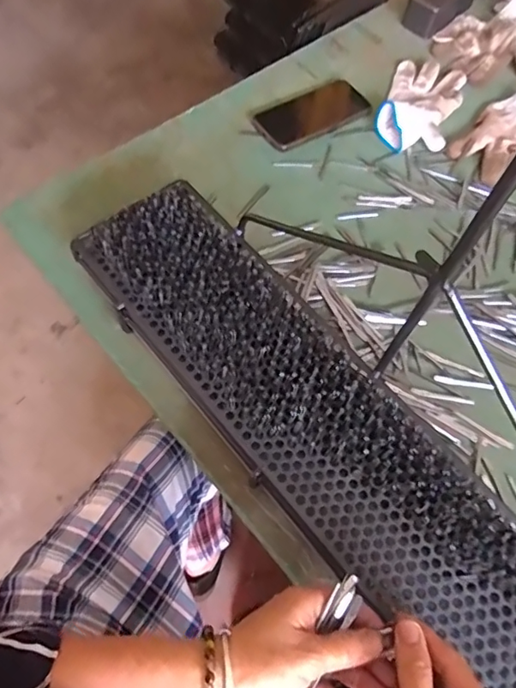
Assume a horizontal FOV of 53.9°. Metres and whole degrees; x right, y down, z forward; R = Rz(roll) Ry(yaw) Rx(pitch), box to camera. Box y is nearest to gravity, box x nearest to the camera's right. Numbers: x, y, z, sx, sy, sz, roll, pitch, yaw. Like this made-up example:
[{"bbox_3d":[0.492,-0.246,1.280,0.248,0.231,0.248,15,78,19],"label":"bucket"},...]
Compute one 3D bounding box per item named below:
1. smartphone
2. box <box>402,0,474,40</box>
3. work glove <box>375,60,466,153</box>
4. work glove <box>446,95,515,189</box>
[{"bbox_3d":[0.074,-0.321,0.707,0.156,0.010,0.077,-30,70,-17],"label":"smartphone"},{"bbox_3d":[0.294,-0.546,0.800,0.057,0.042,0.141,42,69,16],"label":"box"},{"bbox_3d":[0.234,-0.349,0.720,0.101,0.041,0.186,21,65,7],"label":"work glove"},{"bbox_3d":[0.350,-0.285,0.700,0.108,0.019,0.178,41,68,14],"label":"work glove"}]

